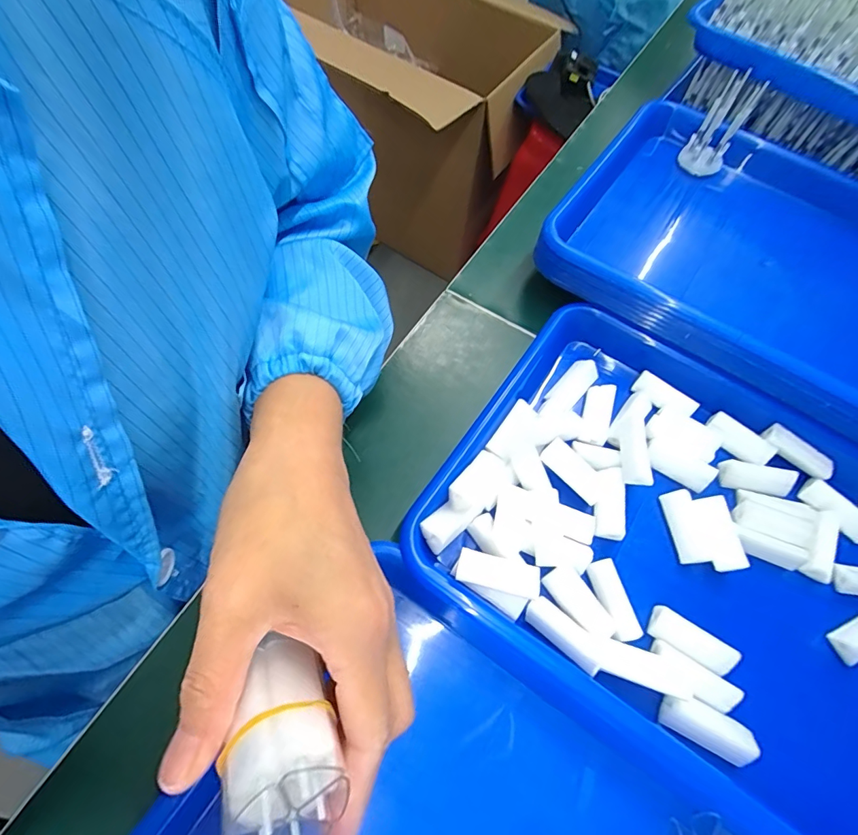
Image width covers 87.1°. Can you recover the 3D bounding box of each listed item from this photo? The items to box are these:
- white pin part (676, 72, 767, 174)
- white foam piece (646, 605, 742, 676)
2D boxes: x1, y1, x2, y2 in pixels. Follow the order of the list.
[{"bbox_3d":[0.252,-0.255,0.393,0.035,0.078,0.036,26,65,8],"label":"white pin part"},{"bbox_3d":[0.152,0.130,0.262,0.045,0.011,0.018,33,66,11],"label":"white foam piece"}]

